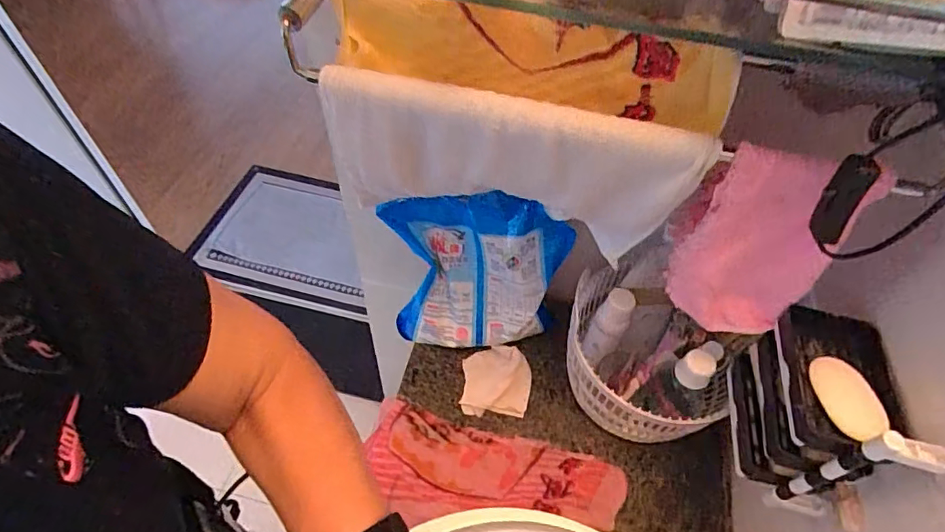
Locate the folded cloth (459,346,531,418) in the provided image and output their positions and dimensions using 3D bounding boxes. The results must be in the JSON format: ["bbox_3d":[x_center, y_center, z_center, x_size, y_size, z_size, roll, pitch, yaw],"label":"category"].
[{"bbox_3d":[0.032,0.157,0.714,0.092,0.017,0.092,2,52,2],"label":"folded cloth"}]

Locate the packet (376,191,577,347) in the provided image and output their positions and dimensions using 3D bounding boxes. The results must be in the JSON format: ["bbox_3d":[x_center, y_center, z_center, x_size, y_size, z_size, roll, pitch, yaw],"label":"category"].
[{"bbox_3d":[0.001,0.018,0.675,0.231,0.249,0.085,5,52,5],"label":"packet"}]

